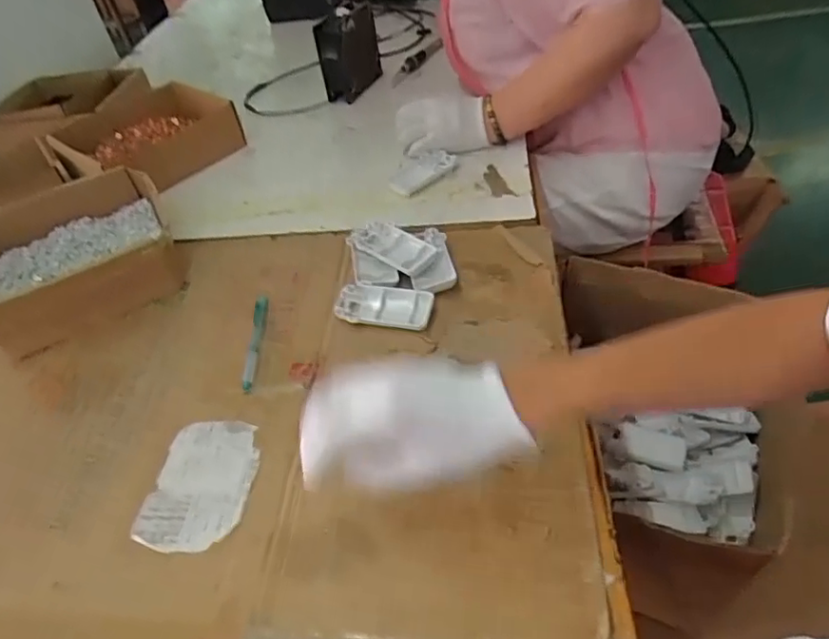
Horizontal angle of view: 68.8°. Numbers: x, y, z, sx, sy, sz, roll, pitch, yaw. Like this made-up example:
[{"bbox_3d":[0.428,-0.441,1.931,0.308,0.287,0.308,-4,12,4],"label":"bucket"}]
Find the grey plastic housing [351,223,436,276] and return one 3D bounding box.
[{"bbox_3d":[-0.023,-0.081,0.676,0.106,0.014,0.047,26,54,32],"label":"grey plastic housing"}]

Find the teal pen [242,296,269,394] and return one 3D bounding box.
[{"bbox_3d":[-0.160,0.021,0.605,0.013,0.010,0.126,-6,48,1],"label":"teal pen"}]

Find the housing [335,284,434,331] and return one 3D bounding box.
[{"bbox_3d":[-0.030,-0.015,0.620,0.097,0.013,0.048,4,45,15],"label":"housing"}]

